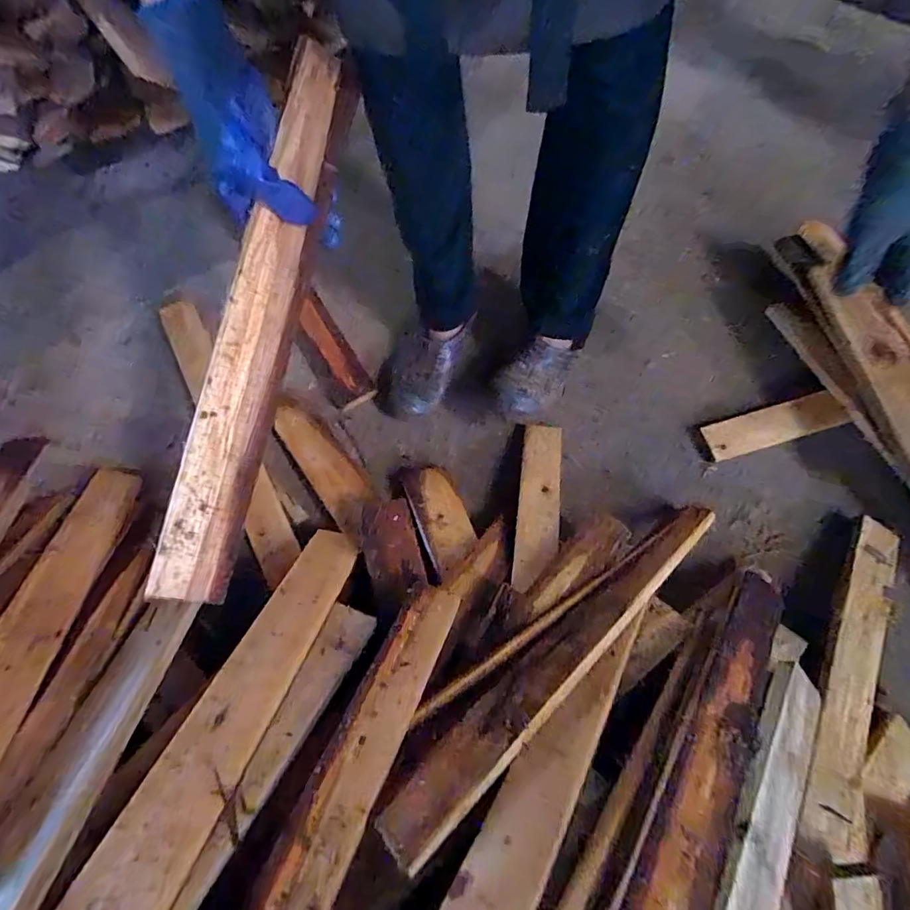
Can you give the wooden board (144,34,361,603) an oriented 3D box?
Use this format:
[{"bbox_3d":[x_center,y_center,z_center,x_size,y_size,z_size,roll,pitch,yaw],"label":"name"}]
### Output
[{"bbox_3d":[-0.172,-0.116,0.419,0.044,0.044,0.484,14,88,8],"label":"wooden board"}]

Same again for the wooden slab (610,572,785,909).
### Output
[{"bbox_3d":[0.207,0.229,0.379,0.054,0.021,0.476,42,43,18],"label":"wooden slab"}]

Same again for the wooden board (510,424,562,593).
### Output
[{"bbox_3d":[0.104,0.055,0.596,0.051,0.018,0.249,10,52,6],"label":"wooden board"}]

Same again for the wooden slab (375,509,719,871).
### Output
[{"bbox_3d":[0.115,0.170,0.451,0.461,0.017,0.052,-33,32,-31],"label":"wooden slab"}]

